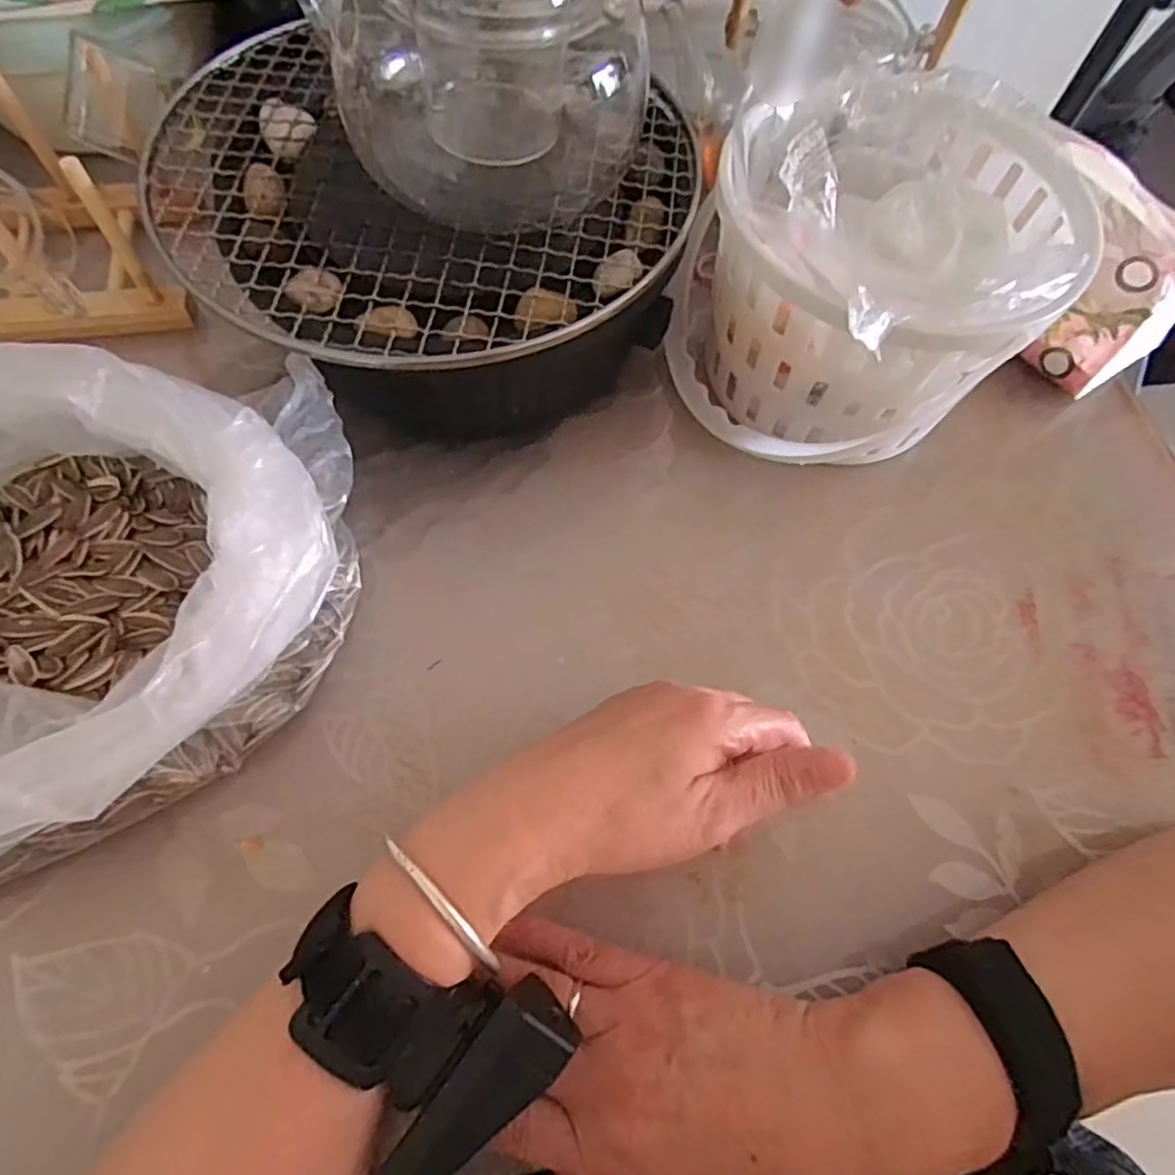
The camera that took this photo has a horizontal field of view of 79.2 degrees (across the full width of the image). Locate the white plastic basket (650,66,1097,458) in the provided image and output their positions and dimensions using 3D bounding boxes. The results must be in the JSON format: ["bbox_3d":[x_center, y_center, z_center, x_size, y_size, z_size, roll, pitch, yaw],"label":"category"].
[{"bbox_3d":[0.148,-0.163,0.382,0.183,0.136,0.174,1,65,-3],"label":"white plastic basket"}]

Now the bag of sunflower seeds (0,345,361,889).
[{"bbox_3d":[-0.212,0.005,0.295,0.211,0.105,0.202,-10,66,-8],"label":"bag of sunflower seeds"}]

